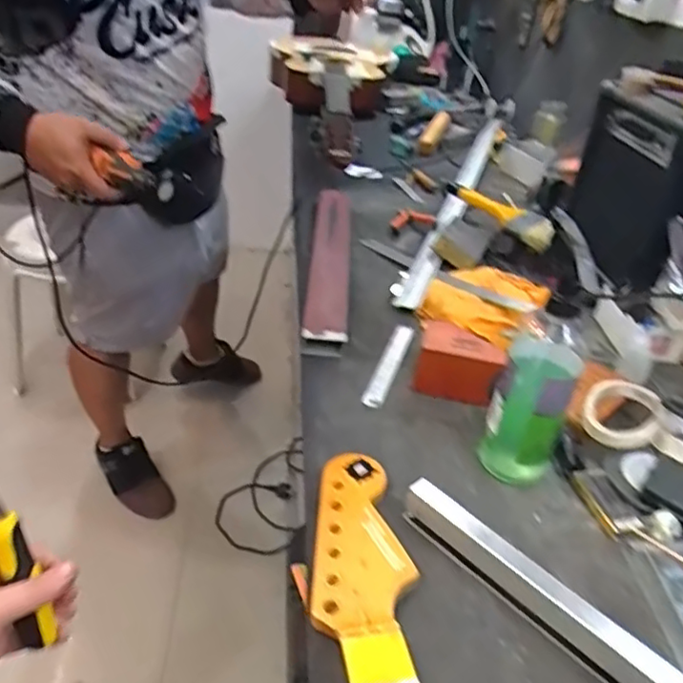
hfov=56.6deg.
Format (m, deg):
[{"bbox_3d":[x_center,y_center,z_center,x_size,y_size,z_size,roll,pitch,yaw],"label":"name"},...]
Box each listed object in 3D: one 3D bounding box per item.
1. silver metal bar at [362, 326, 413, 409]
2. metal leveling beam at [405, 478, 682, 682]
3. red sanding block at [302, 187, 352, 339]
[{"bbox_3d":[0.058,0.025,0.748,0.023,0.013,0.177,14,34,12],"label":"silver metal bar"},{"bbox_3d":[0.142,0.186,0.485,0.025,0.038,0.228,-24,44,-37],"label":"metal leveling beam"},{"bbox_3d":[-0.016,-0.119,0.919,0.057,0.035,0.426,5,33,-2],"label":"red sanding block"}]

